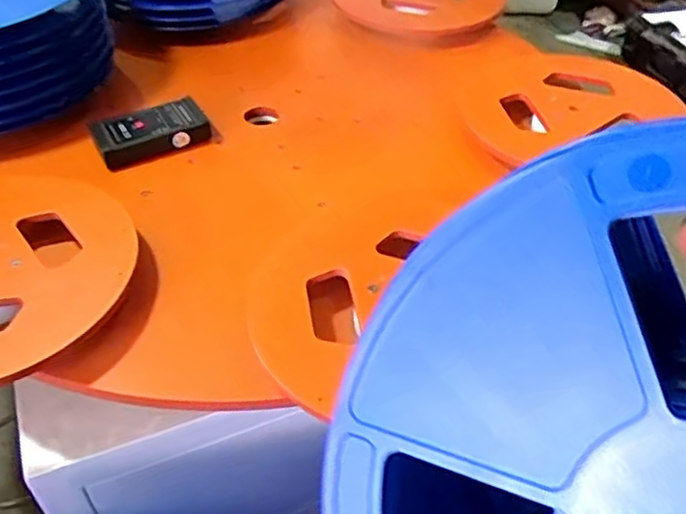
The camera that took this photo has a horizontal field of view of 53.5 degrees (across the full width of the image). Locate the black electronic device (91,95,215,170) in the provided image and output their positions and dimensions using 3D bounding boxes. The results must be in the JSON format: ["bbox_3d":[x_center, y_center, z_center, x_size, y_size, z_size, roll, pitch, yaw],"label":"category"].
[{"bbox_3d":[-0.233,-0.156,0.828,0.131,0.027,0.072,-25,49,-24],"label":"black electronic device"}]

